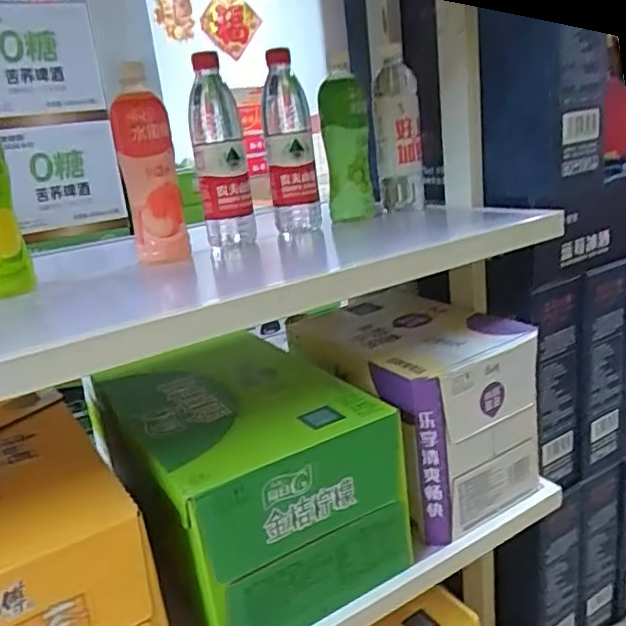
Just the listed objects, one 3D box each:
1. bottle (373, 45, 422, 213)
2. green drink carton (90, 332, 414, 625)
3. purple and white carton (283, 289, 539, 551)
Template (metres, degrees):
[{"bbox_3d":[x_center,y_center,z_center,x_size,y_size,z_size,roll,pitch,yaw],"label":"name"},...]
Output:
[{"bbox_3d":[0.123,-0.262,0.878,0.062,0.219,0.069,-5,17,7],"label":"bottle"},{"bbox_3d":[-0.085,0.186,0.748,0.241,0.212,0.326,-17,20,-29],"label":"green drink carton"},{"bbox_3d":[0.133,0.125,0.854,0.216,0.223,0.292,-16,19,-26],"label":"purple and white carton"}]

